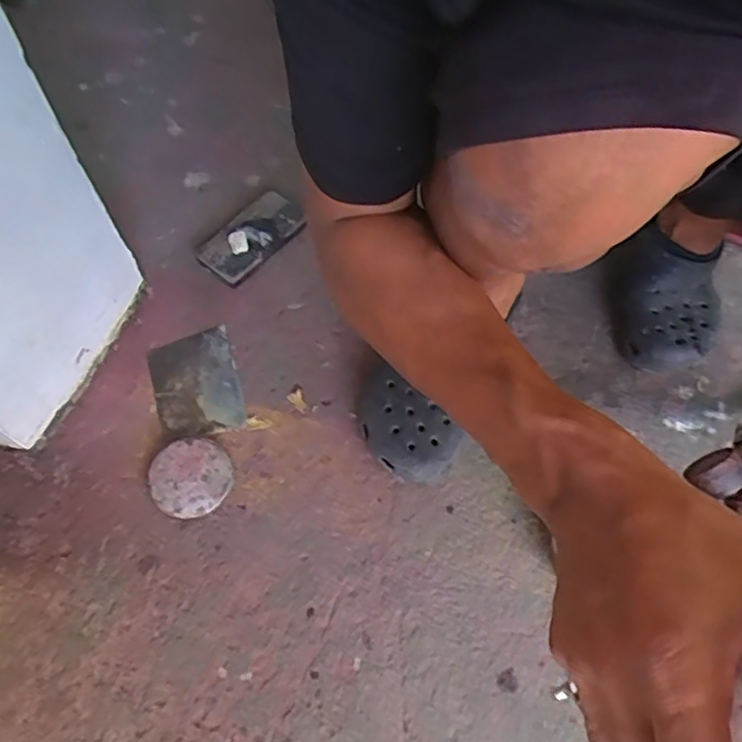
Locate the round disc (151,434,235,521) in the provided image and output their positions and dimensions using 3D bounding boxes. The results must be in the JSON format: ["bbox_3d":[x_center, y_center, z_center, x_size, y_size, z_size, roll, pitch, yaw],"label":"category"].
[{"bbox_3d":[-0.171,0.100,0.592,0.073,0.022,0.076,1,65,-2],"label":"round disc"}]

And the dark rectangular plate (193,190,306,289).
[{"bbox_3d":[-0.137,-0.156,0.711,0.066,0.018,0.127,37,69,14],"label":"dark rectangular plate"}]

